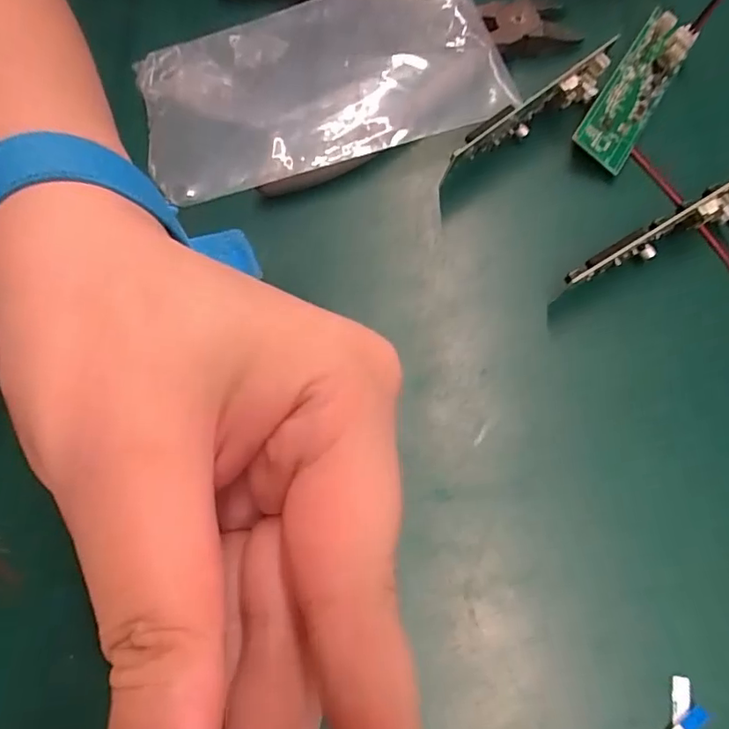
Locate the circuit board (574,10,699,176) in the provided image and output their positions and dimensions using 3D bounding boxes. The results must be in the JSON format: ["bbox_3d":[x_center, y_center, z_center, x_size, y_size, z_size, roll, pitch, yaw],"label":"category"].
[{"bbox_3d":[0.105,-0.107,0.211,0.022,0.006,0.073,36,75,-6],"label":"circuit board"}]

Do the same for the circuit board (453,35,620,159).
[{"bbox_3d":[0.062,-0.093,0.202,0.073,0.019,0.007,-34,74,-11],"label":"circuit board"}]

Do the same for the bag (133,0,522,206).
[{"bbox_3d":[-0.018,-0.109,0.214,0.136,0.017,0.075,-20,72,-7],"label":"bag"}]

